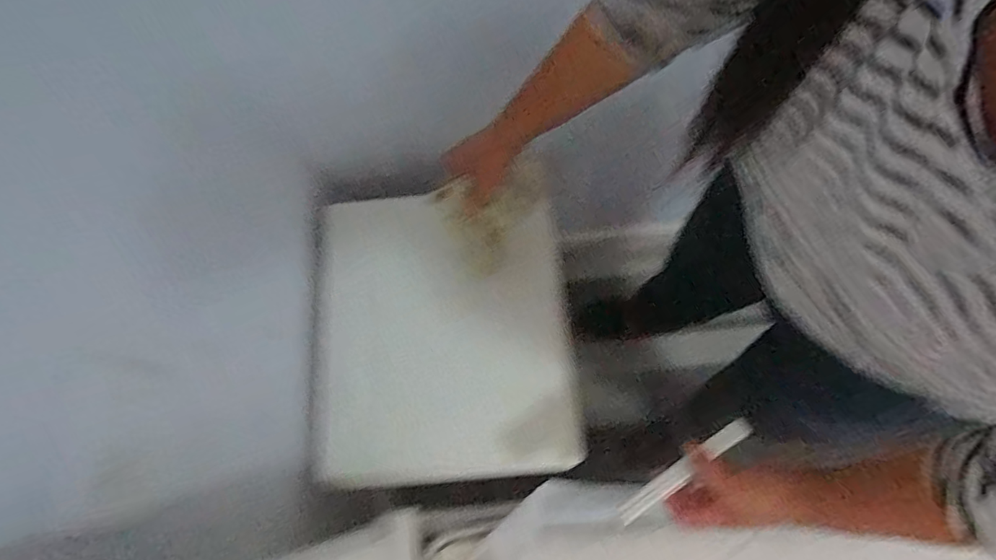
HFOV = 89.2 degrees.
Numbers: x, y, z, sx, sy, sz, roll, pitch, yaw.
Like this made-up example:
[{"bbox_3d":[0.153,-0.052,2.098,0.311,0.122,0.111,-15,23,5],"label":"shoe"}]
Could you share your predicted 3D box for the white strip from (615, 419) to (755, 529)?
[{"bbox_3d":[0.174,0.176,0.471,0.148,0.007,0.018,-33,68,-6],"label":"white strip"}]

